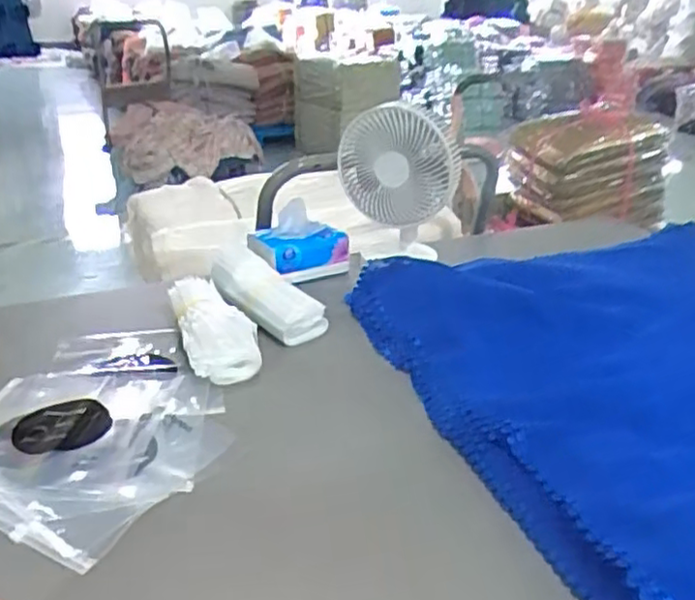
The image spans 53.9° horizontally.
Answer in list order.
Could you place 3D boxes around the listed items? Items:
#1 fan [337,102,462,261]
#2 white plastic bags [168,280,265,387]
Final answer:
[{"bbox_3d":[0.083,-0.187,1.101,0.178,0.258,0.206,-2,27,-2],"label":"fan"},{"bbox_3d":[-0.180,0.027,0.876,0.079,0.071,0.205,-12,29,-21],"label":"white plastic bags"}]

